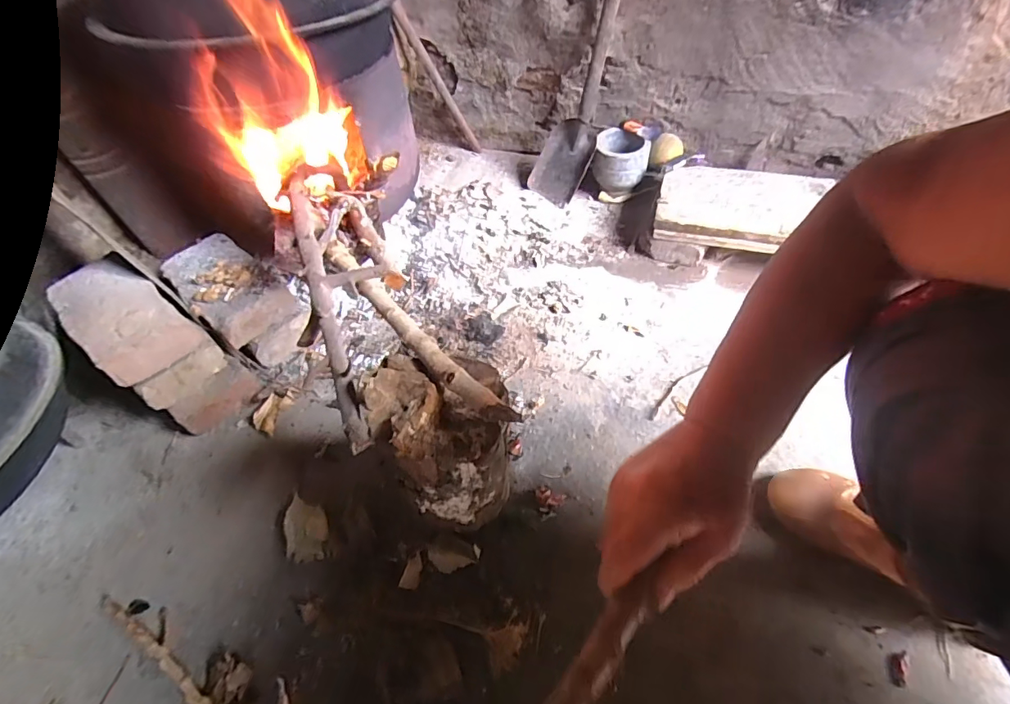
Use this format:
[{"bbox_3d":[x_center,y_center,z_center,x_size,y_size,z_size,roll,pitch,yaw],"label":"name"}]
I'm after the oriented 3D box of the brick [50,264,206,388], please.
[{"bbox_3d":[-0.511,-0.053,0.632,0.225,0.073,0.109,31,61,26],"label":"brick"}]

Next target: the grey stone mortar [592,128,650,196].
[{"bbox_3d":[0.232,-0.372,0.963,0.103,0.121,0.096,10,53,13],"label":"grey stone mortar"}]

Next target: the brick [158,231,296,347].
[{"bbox_3d":[-0.444,-0.110,0.750,0.239,0.057,0.116,36,63,28],"label":"brick"}]

